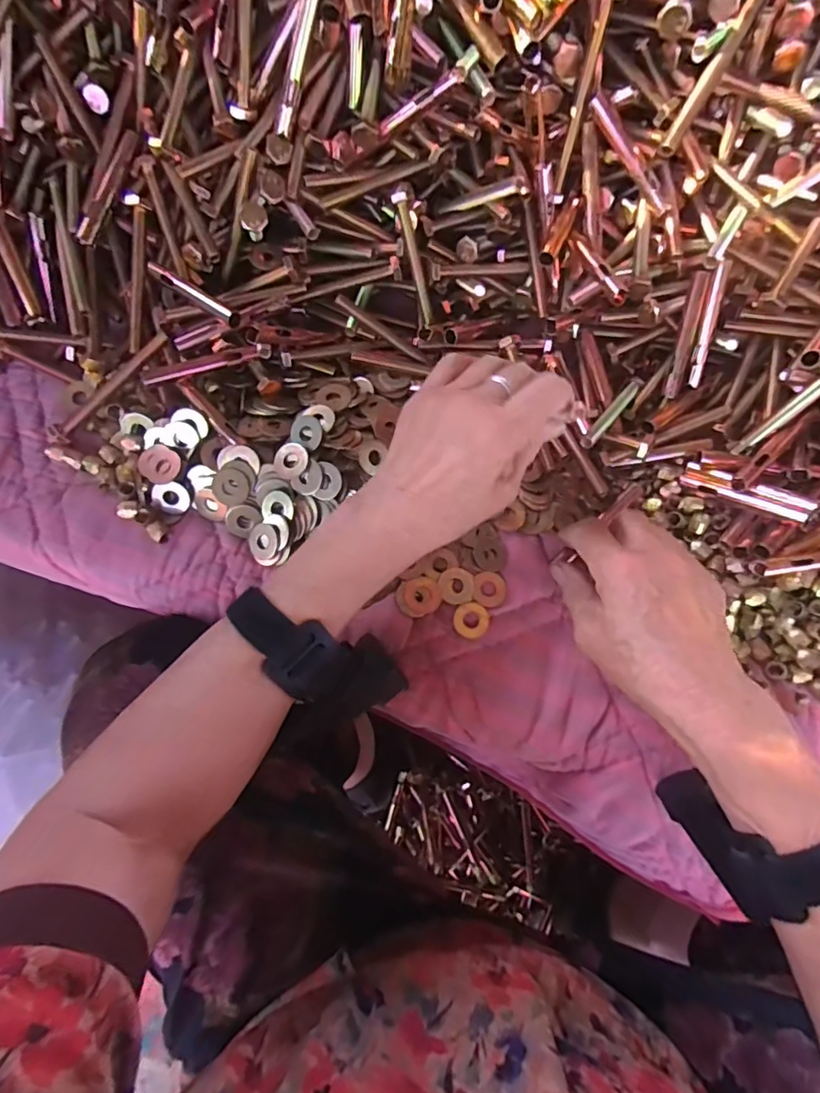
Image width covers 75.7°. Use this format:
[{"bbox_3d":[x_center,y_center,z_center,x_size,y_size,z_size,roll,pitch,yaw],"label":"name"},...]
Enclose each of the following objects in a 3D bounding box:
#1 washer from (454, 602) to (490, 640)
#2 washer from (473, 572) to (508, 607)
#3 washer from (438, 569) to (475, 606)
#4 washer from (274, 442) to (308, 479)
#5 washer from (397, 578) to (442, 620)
[{"bbox_3d":[0.041,0.050,0.354,0.023,0.004,0.024,0,73,1],"label":"washer"},{"bbox_3d":[0.055,0.029,0.362,0.022,0.004,0.024,3,73,2],"label":"washer"},{"bbox_3d":[0.032,0.027,0.359,0.024,0.004,0.025,0,73,1],"label":"washer"},{"bbox_3d":[-0.080,-0.058,0.355,0.023,0.006,0.023,0,73,1],"label":"washer"},{"bbox_3d":[0.006,0.033,0.353,0.029,0.004,0.026,-23,74,-6],"label":"washer"}]

